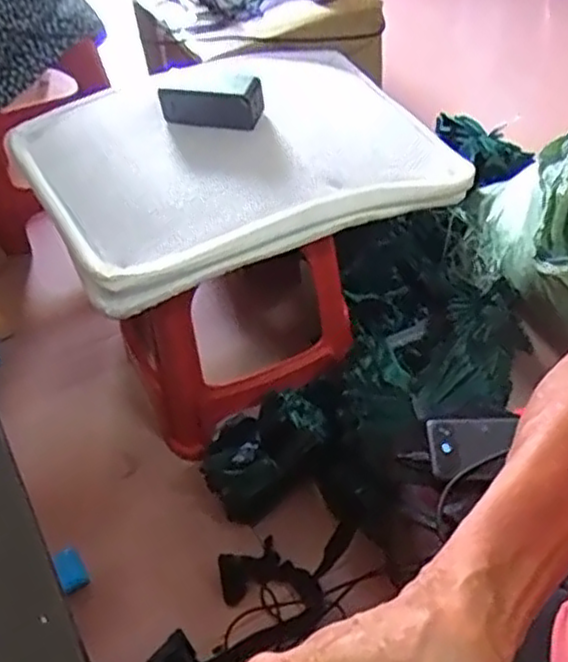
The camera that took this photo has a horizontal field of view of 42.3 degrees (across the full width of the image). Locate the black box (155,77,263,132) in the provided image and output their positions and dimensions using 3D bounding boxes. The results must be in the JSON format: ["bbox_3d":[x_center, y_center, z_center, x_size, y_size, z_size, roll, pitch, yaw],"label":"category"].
[{"bbox_3d":[-0.093,-0.303,0.972,0.134,0.051,0.050,5,48,9],"label":"black box"}]

